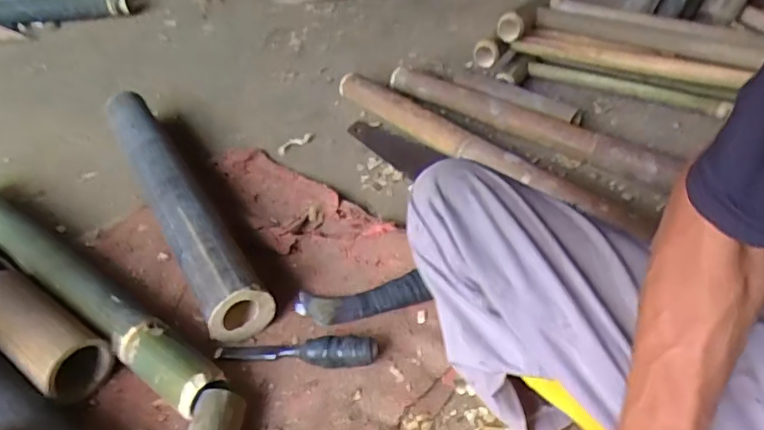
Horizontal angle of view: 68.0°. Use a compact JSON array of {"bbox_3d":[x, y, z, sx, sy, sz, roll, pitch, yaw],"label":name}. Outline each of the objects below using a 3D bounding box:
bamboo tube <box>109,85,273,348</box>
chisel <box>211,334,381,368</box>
[{"bbox_3d":[-0.321,-0.038,0.864,0.080,0.083,0.592,-24,46,-22],"label":"bamboo tube"},{"bbox_3d":[-0.104,0.159,0.668,0.194,0.036,0.027,2,42,6],"label":"chisel"}]

